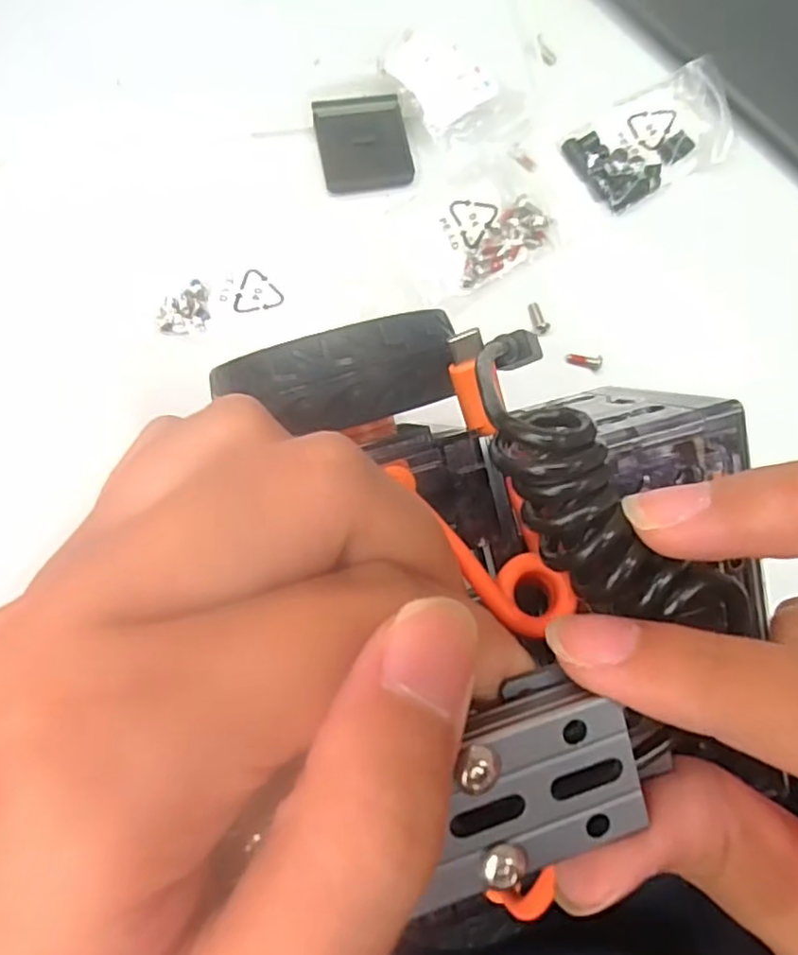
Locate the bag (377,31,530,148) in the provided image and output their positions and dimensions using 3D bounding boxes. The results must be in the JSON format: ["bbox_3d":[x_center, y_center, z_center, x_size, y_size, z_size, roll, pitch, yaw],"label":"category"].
[{"bbox_3d":[0.021,-0.165,0.268,0.046,0.017,0.060,-41,86,-9],"label":"bag"}]

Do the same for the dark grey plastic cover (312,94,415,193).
[{"bbox_3d":[-0.015,-0.141,0.268,0.037,0.004,0.040,-10,82,-5],"label":"dark grey plastic cover"}]

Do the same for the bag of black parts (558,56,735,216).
[{"bbox_3d":[0.111,-0.149,0.275,0.071,0.011,0.042,-28,84,-8],"label":"bag of black parts"}]

